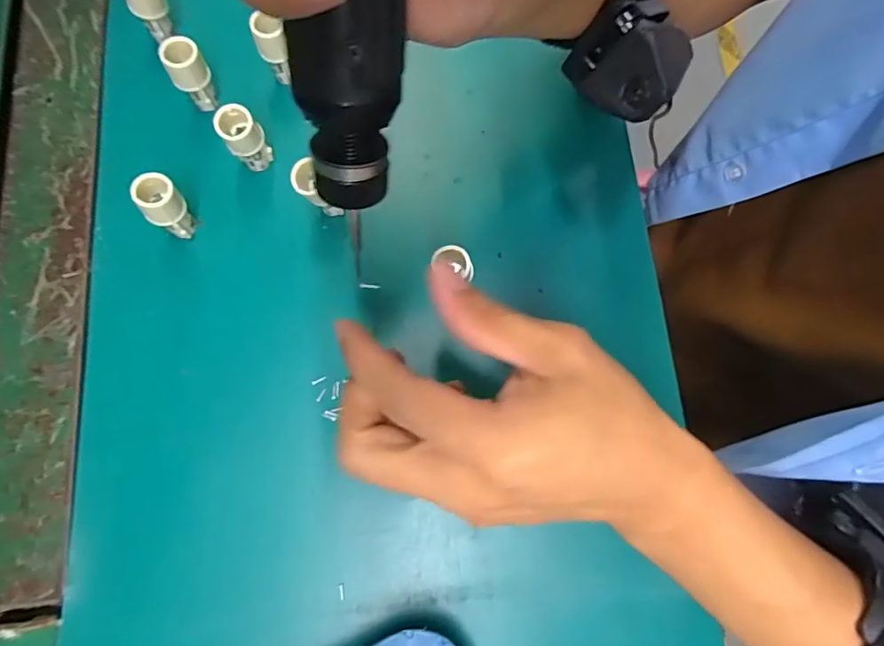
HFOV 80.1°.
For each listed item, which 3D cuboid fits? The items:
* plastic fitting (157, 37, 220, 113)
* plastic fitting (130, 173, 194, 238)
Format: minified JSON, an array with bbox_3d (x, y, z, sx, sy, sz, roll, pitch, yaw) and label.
[{"bbox_3d":[-0.137,-0.135,0.289,0.020,0.042,0.017,-37,80,-8],"label":"plastic fitting"},{"bbox_3d":[-0.139,-0.057,0.269,0.022,0.039,0.021,0,77,0],"label":"plastic fitting"}]

